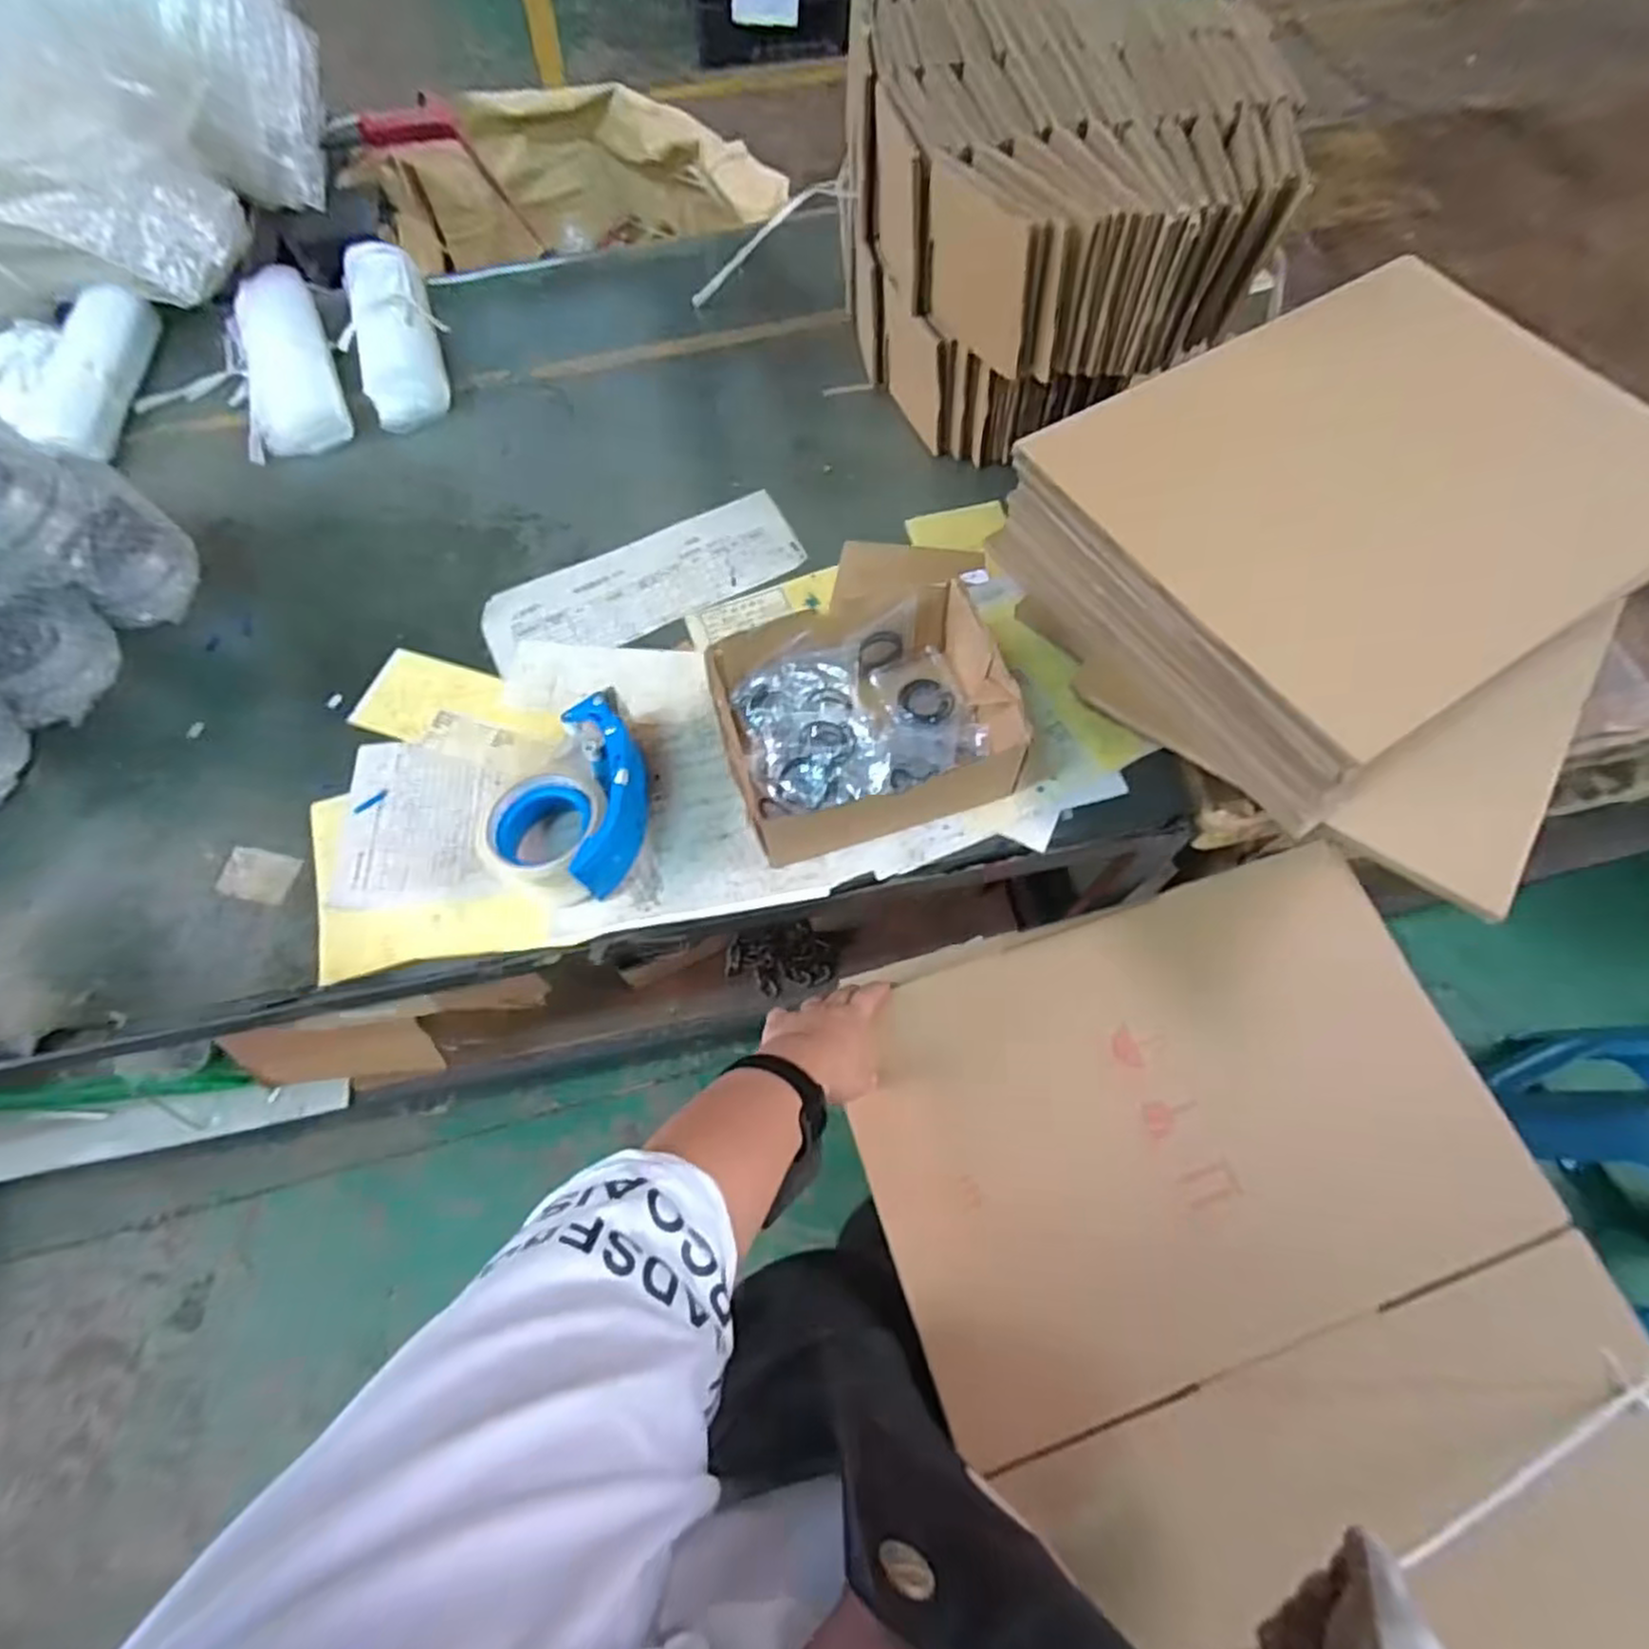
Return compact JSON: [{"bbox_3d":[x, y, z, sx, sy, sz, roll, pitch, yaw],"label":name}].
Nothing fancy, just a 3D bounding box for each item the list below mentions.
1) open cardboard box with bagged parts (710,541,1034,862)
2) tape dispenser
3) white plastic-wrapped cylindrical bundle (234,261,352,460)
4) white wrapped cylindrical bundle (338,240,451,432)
[{"bbox_3d":[0.035,-0.092,0.582,0.222,0.098,0.187,-18,68,-6],"label":"open cardboard box with bagged parts"},{"bbox_3d":[-0.195,-0.020,0.578,0.107,0.065,0.153,-1,67,1],"label":"tape dispenser"},{"bbox_3d":[-0.561,-0.492,0.798,0.093,0.050,0.251,-20,68,-7],"label":"white plastic-wrapped cylindrical bundle"},{"bbox_3d":[-0.451,-0.518,0.796,0.090,0.061,0.226,-18,68,-6],"label":"white wrapped cylindrical bundle"}]

